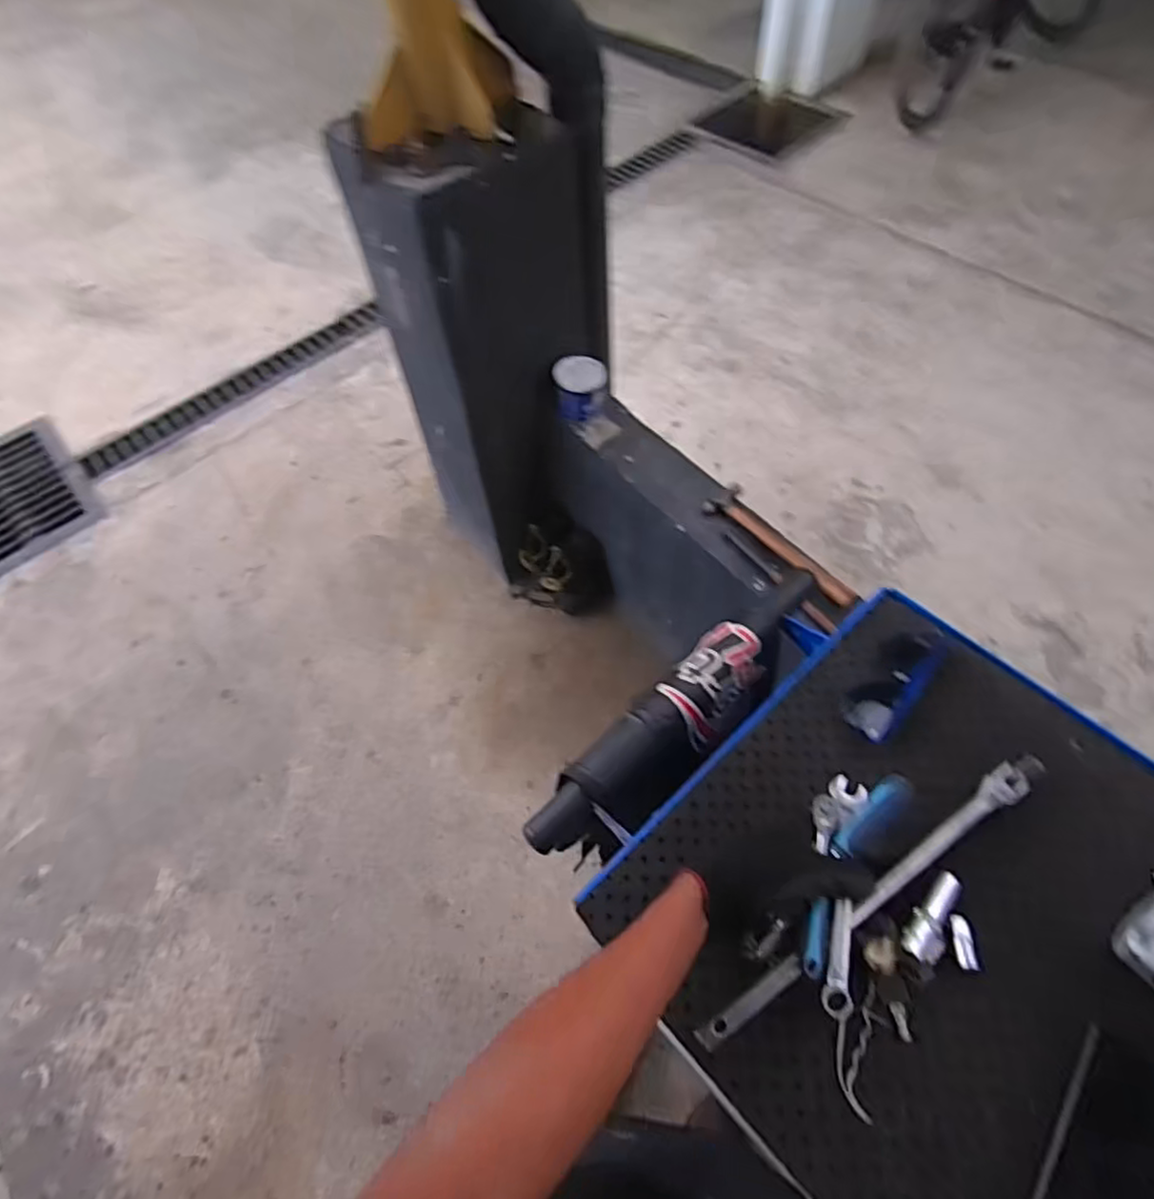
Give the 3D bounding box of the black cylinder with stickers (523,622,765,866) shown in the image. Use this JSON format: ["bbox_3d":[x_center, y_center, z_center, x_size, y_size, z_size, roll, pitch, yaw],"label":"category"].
[{"bbox_3d":[0.083,0.154,0.692,0.305,0.074,0.087,-40,64,-20],"label":"black cylinder with stickers"}]

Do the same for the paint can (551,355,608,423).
[{"bbox_3d":[0.007,-0.450,1.403,0.112,0.086,0.107,-1,57,2],"label":"paint can"}]

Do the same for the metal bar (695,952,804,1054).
[{"bbox_3d":[0.131,0.303,0.495,0.095,0.009,0.015,-30,61,-15],"label":"metal bar"}]

